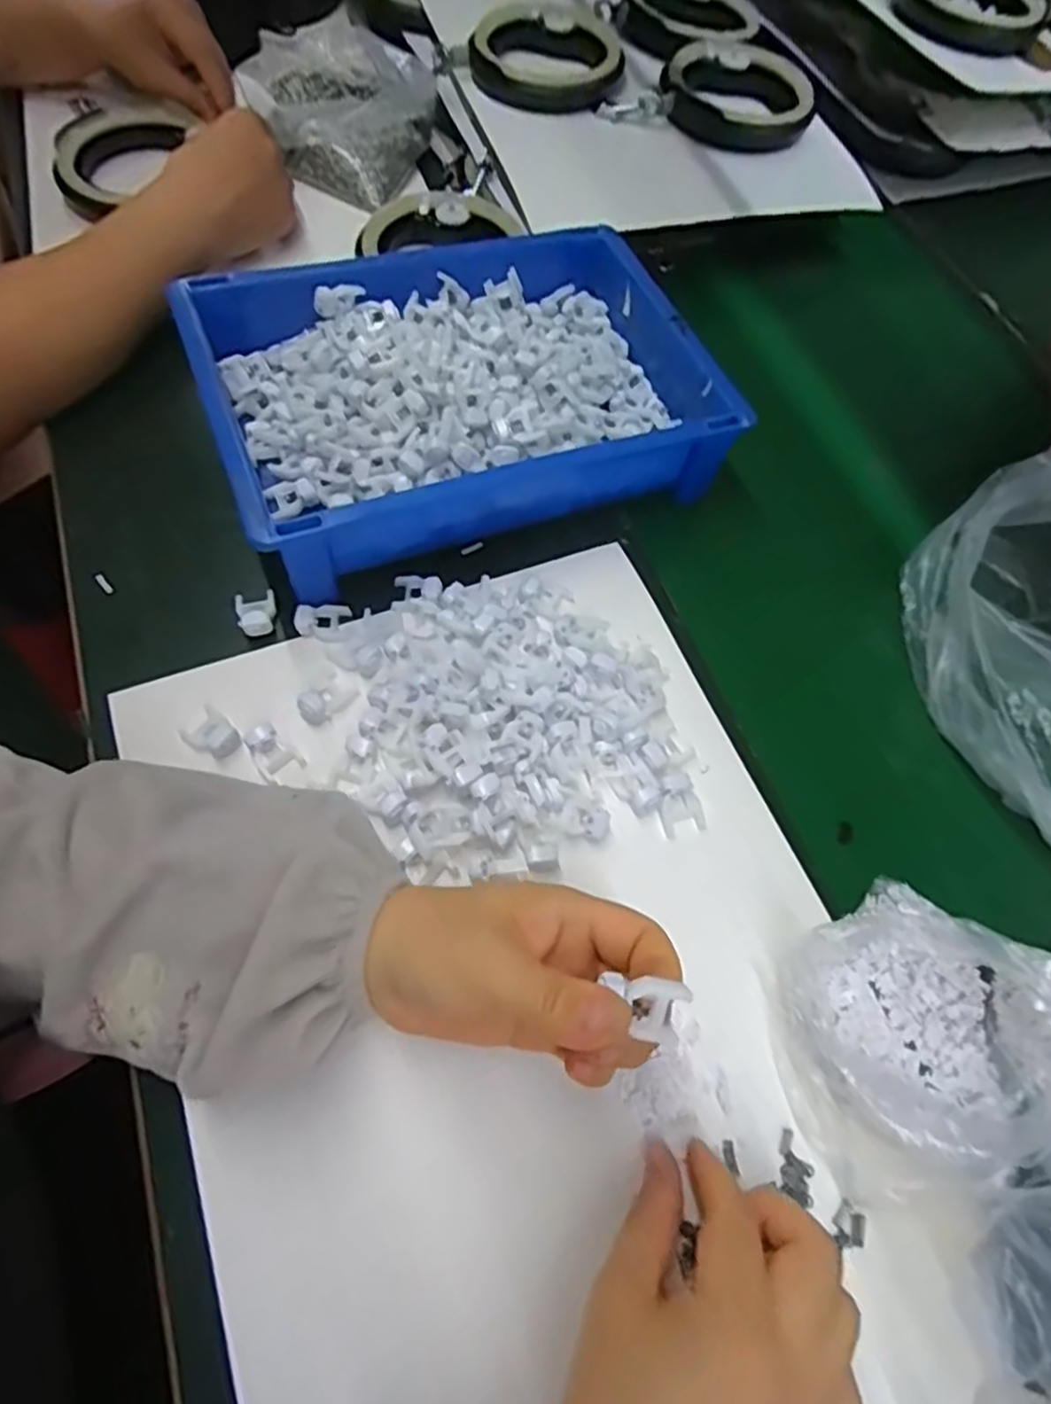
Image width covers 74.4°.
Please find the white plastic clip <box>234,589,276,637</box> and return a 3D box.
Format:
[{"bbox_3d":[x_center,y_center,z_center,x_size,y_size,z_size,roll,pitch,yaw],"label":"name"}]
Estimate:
[{"bbox_3d":[-0.153,-0.050,0.392,0.020,0.008,0.025,-11,66,-10],"label":"white plastic clip"}]

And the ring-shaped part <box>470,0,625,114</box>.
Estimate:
[{"bbox_3d":[0.019,-0.545,0.582,0.121,0.034,0.109,6,64,-2],"label":"ring-shaped part"}]

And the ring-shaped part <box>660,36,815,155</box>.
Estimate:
[{"bbox_3d":[0.181,-0.529,0.595,0.125,0.024,0.143,6,64,-2],"label":"ring-shaped part"}]

